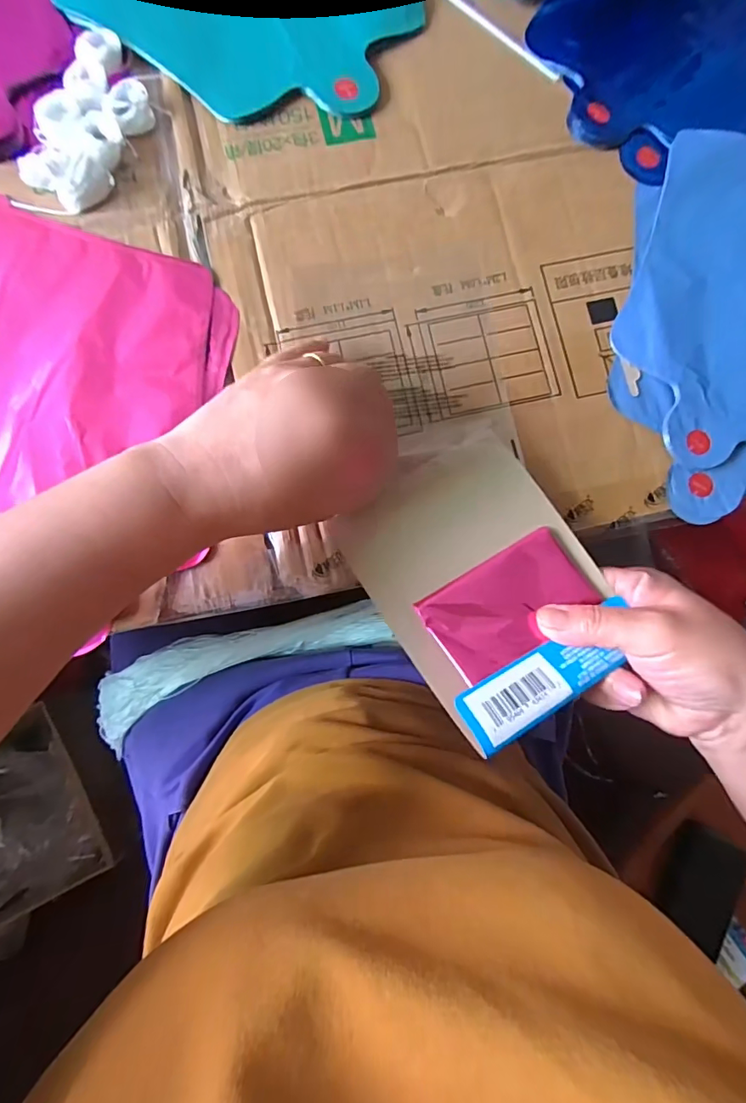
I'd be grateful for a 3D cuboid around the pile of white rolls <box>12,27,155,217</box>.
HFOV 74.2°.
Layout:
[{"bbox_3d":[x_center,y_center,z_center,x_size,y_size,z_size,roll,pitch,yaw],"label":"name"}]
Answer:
[{"bbox_3d":[-0.178,-0.271,0.305,0.060,0.019,0.127,18,82,1],"label":"pile of white rolls"}]

